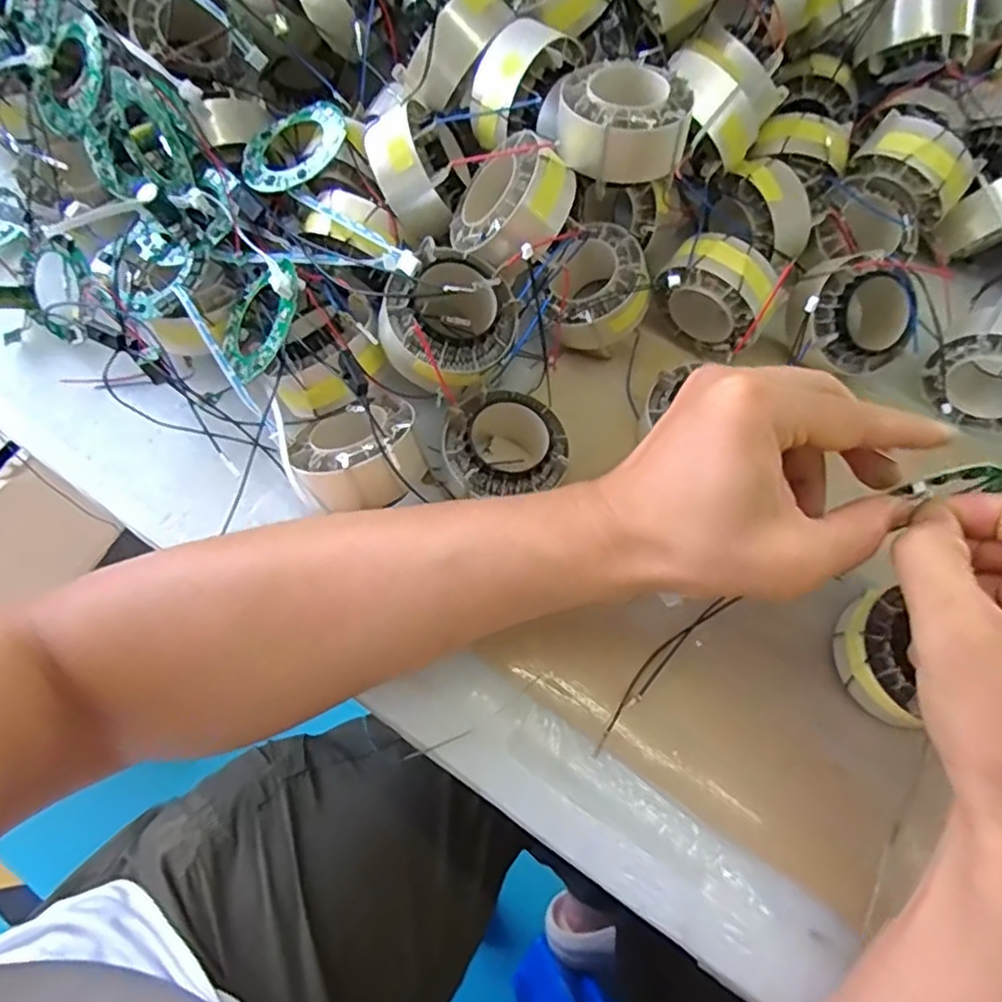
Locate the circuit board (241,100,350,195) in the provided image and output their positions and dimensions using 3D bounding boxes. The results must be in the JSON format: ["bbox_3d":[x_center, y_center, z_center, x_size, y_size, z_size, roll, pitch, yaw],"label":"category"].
[{"bbox_3d":[-0.118,-0.202,0.376,0.058,0.009,0.063,40,87,27],"label":"circuit board"}]

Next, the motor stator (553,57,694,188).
[{"bbox_3d":[0.061,-0.194,0.336,0.065,0.028,0.065,1,65,-2],"label":"motor stator"}]

